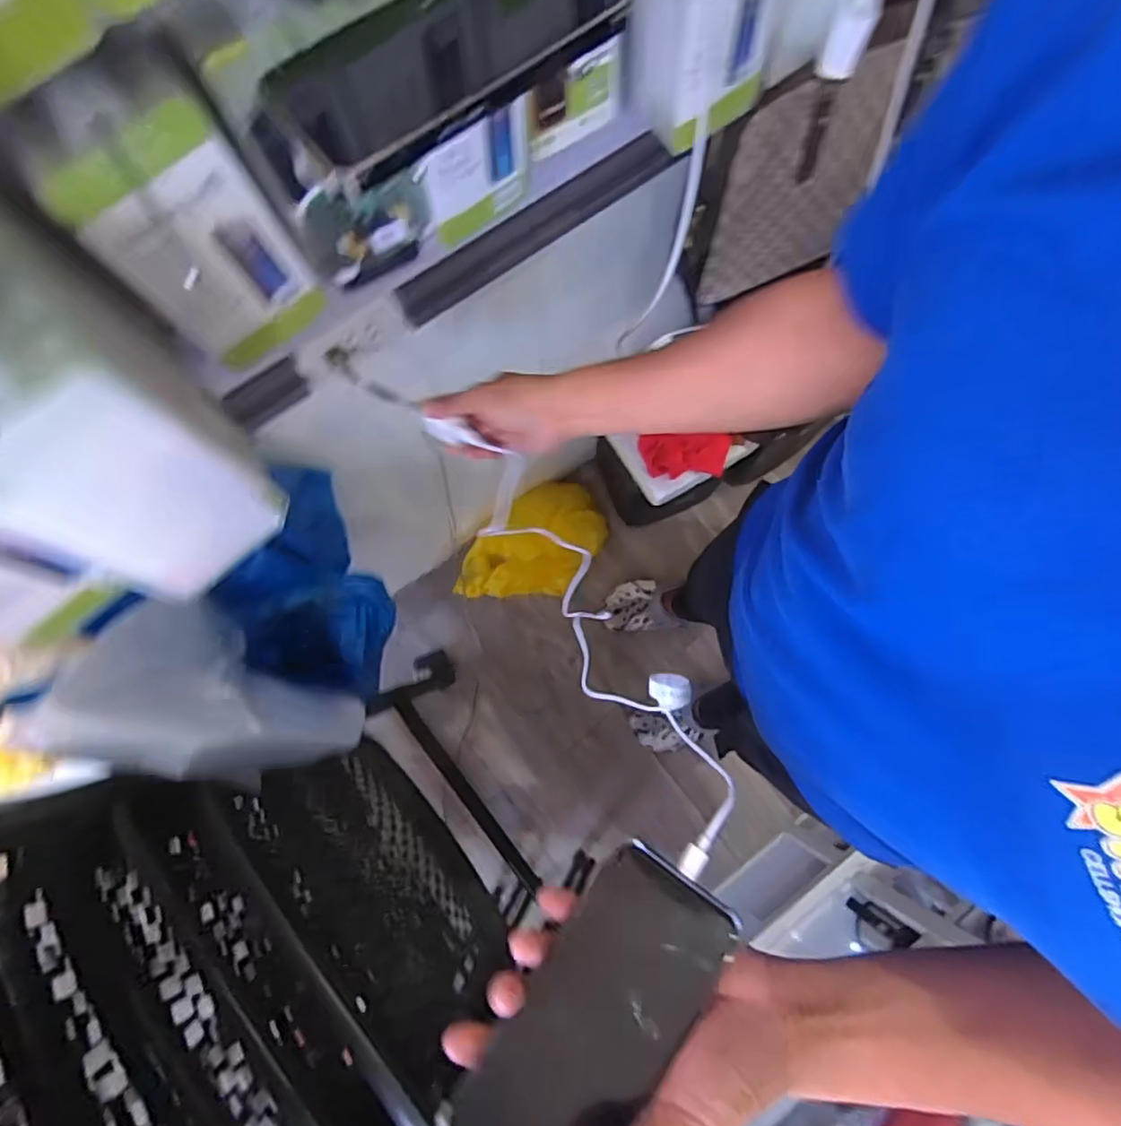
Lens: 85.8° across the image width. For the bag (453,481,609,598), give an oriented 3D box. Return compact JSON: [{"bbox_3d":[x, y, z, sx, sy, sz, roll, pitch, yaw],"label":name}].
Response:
[{"bbox_3d":[-0.061,-0.034,1.344,0.353,0.168,0.206,-35,79,-6],"label":"bag"}]

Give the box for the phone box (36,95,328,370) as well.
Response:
[{"bbox_3d":[-0.212,-0.186,0.366,0.089,0.164,0.023,-39,80,-7],"label":"phone box"}]

